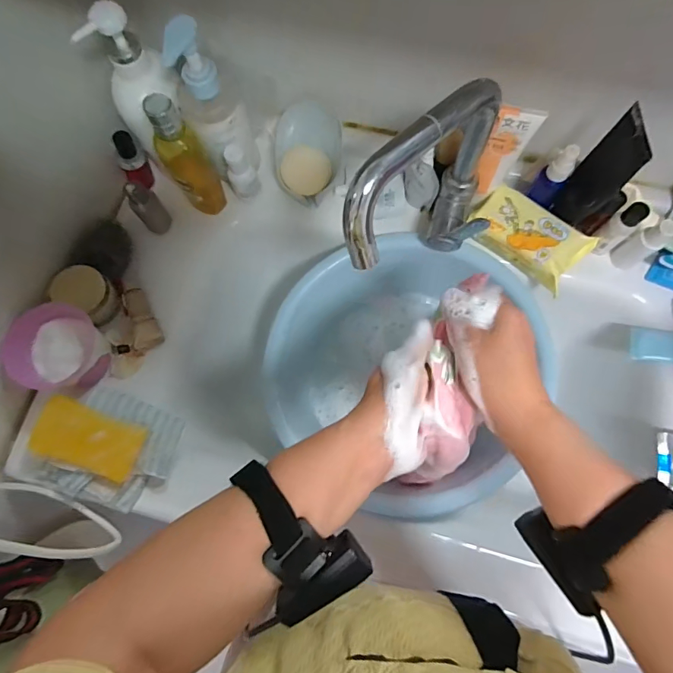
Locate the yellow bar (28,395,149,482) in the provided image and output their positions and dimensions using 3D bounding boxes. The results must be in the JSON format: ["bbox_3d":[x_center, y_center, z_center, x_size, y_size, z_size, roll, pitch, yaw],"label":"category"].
[{"bbox_3d":[-0.253,0.106,0.452,0.101,0.007,0.059,23,81,-13],"label":"yellow bar"}]

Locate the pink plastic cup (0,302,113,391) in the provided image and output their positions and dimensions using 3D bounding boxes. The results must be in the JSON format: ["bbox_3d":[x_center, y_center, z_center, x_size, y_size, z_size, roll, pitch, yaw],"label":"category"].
[{"bbox_3d":[-0.298,0.015,0.480,0.085,0.062,0.086,-1,74,2],"label":"pink plastic cup"}]

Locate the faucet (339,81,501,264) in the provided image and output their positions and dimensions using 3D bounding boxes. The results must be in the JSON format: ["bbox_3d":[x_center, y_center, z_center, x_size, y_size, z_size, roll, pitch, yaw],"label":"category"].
[{"bbox_3d":[0.081,-0.118,0.403,0.191,0.185,0.060,-42,77,-10],"label":"faucet"}]

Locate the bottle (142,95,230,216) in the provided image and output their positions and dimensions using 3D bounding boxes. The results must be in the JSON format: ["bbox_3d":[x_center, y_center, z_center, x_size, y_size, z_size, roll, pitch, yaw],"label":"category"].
[{"bbox_3d":[-0.163,-0.190,0.482,0.045,0.153,0.035,-25,75,-5],"label":"bottle"}]

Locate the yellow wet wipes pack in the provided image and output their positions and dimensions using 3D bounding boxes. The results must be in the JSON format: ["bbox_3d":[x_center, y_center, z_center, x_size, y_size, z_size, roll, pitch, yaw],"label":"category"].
[{"bbox_3d":[0.222,-0.116,0.509,0.129,0.033,0.075,37,78,11],"label":"yellow wet wipes pack"}]

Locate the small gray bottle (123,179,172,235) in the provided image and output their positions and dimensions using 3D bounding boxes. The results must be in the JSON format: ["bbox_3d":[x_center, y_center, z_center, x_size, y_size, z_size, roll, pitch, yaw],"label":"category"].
[{"bbox_3d":[-0.219,-0.151,0.512,0.028,0.065,0.034,-32,75,-7],"label":"small gray bottle"}]

